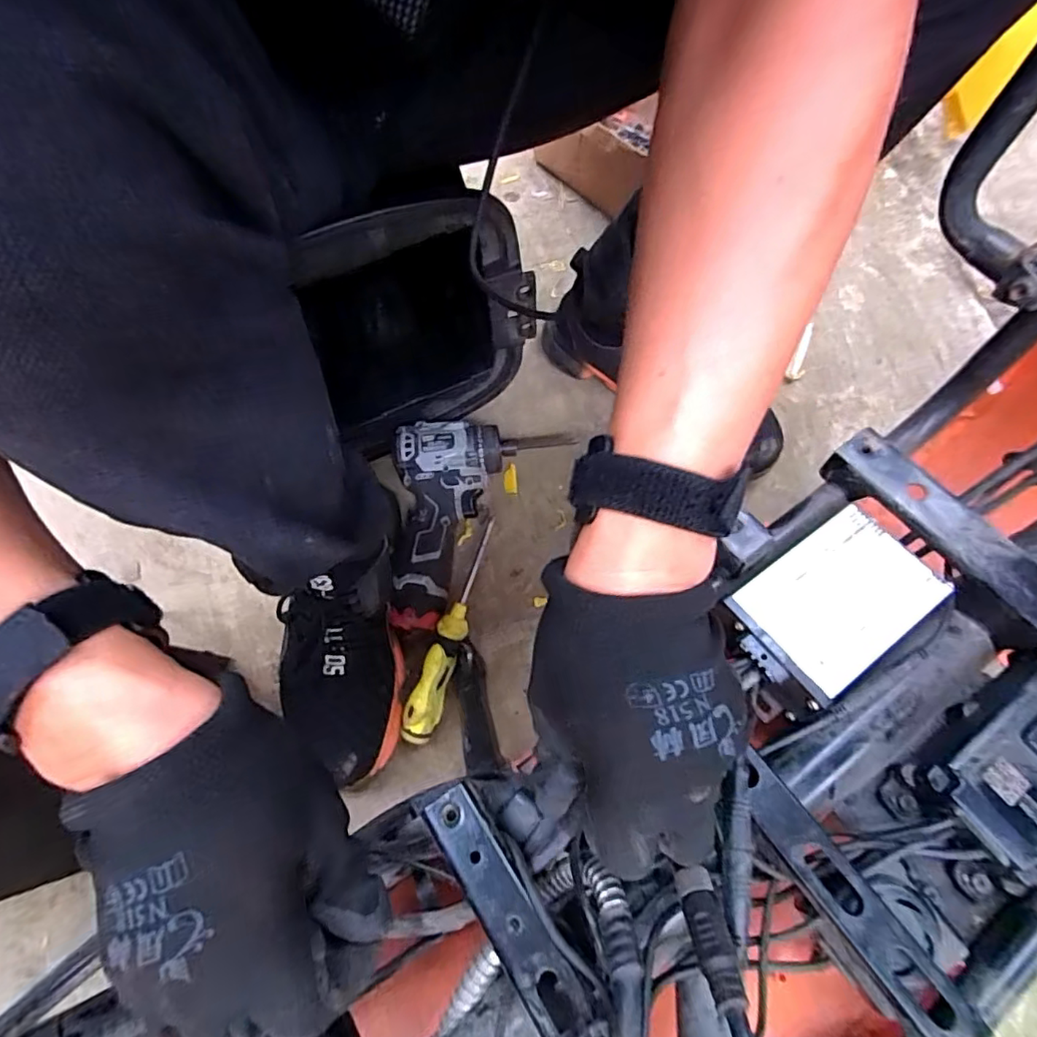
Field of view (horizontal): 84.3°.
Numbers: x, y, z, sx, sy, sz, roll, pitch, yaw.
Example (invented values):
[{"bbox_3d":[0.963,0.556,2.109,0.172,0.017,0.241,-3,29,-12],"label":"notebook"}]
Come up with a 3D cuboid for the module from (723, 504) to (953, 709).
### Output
[{"bbox_3d":[0.165,0.042,0.301,0.107,0.021,0.064,-35,74,-10],"label":"module"}]

